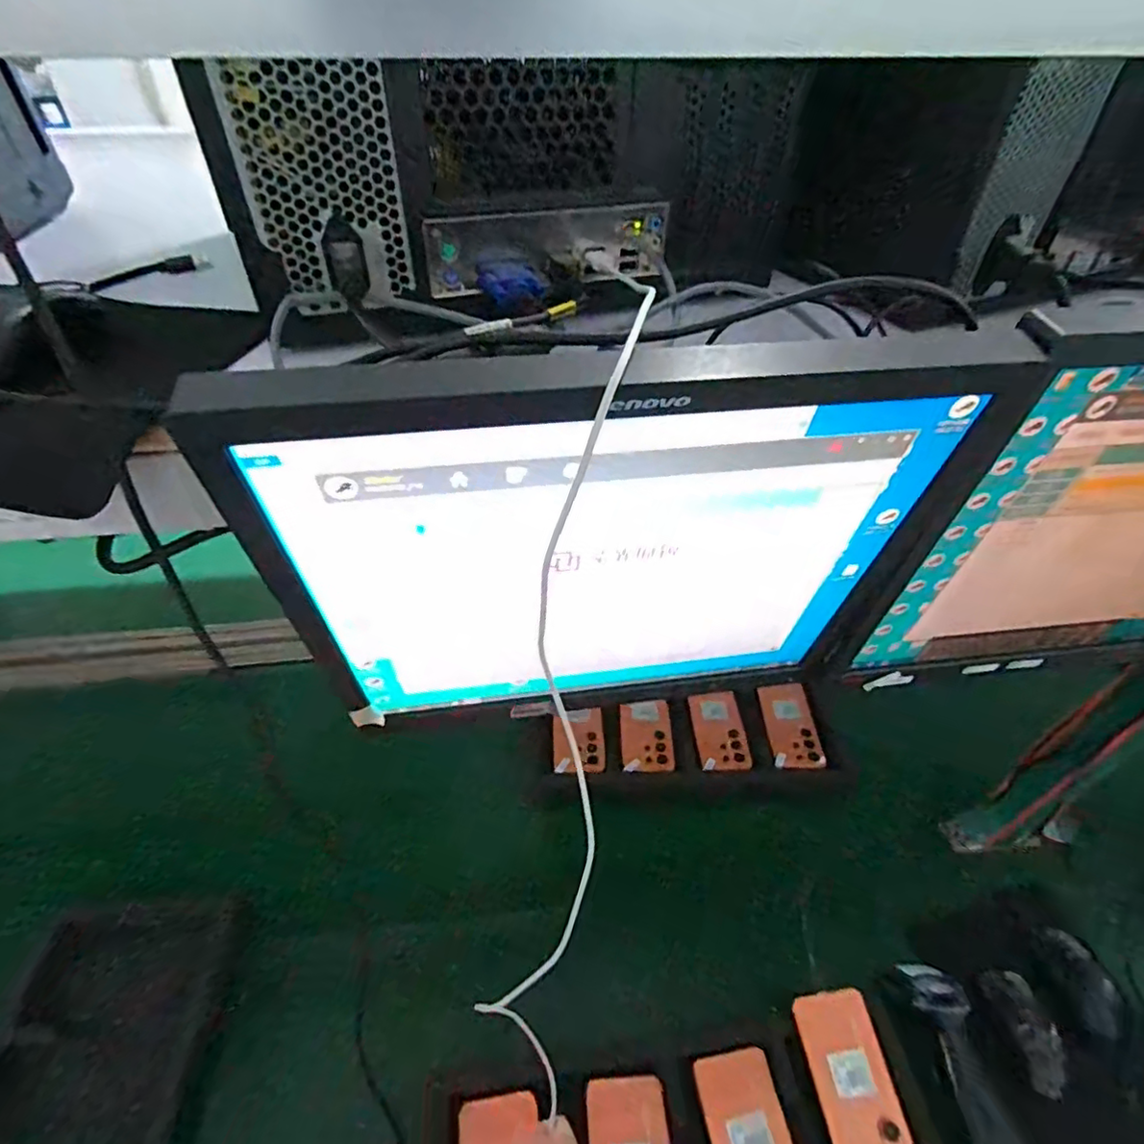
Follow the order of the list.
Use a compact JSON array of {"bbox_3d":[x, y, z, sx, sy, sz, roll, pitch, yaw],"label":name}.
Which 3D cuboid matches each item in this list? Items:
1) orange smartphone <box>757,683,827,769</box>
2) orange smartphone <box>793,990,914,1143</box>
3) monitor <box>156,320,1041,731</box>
[{"bbox_3d":[0.349,0.244,0.964,0.080,0.013,0.148,0,44,0],"label":"orange smartphone"},{"bbox_3d":[0.282,0.516,0.590,0.080,0.009,0.165,-5,44,-5],"label":"orange smartphone"},{"bbox_3d":[0.023,-0.007,0.384,0.384,0.337,0.061,-7,56,-7],"label":"monitor"}]

